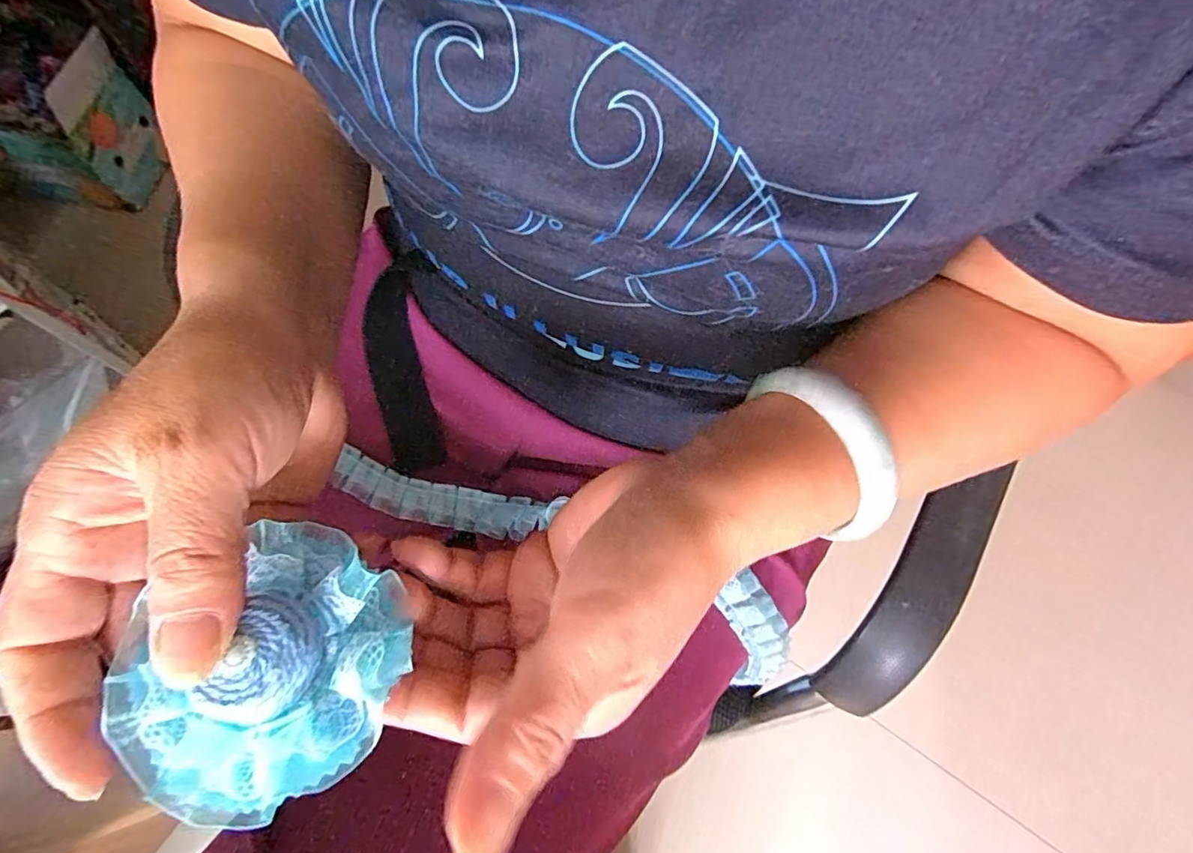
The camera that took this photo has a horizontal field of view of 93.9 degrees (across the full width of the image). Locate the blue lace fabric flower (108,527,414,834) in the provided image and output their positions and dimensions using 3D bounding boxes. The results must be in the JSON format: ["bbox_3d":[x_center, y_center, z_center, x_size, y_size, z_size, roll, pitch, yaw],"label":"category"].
[{"bbox_3d":[-0.096,0.070,0.159,0.070,0.023,0.077,0,68,-1],"label":"blue lace fabric flower"}]

